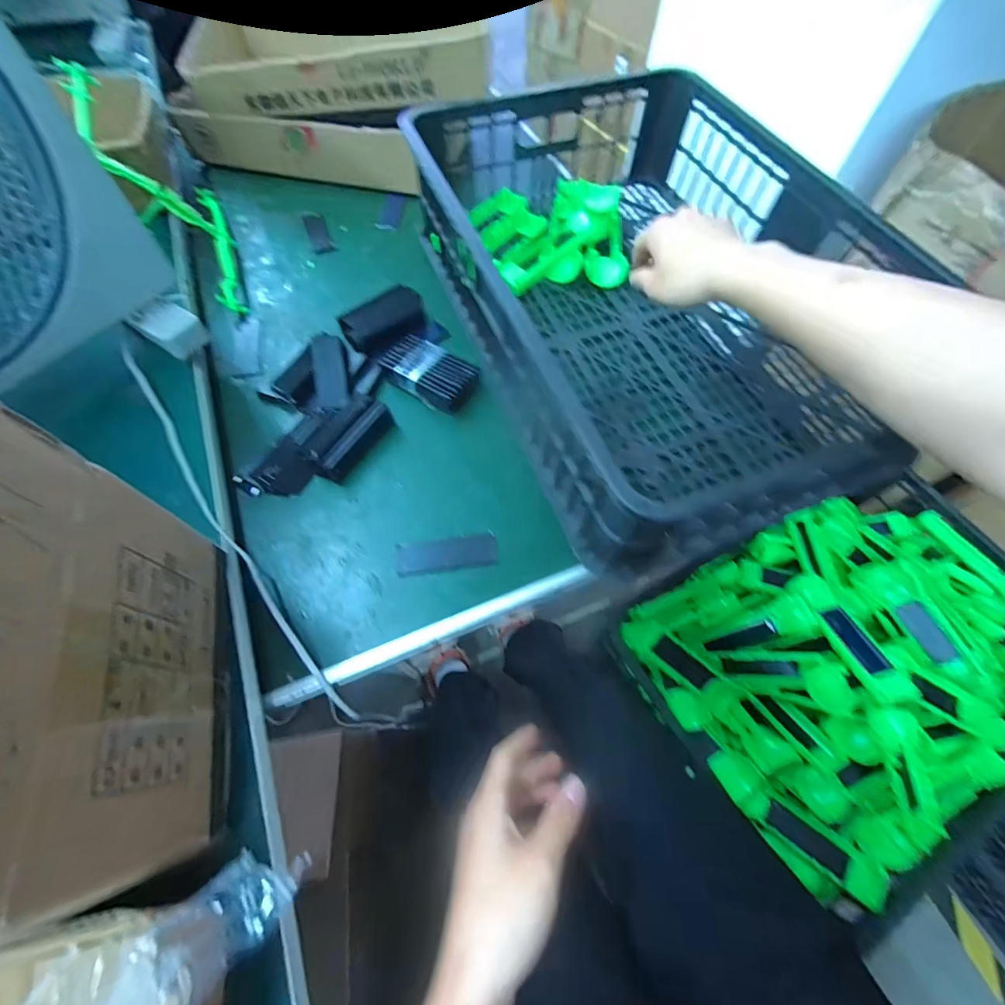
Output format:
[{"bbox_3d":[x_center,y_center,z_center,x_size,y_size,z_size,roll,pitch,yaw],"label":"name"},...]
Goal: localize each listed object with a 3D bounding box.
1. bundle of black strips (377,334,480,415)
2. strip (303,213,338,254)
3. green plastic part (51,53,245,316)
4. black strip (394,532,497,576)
[{"bbox_3d":[-0.082,-0.148,0.494,0.096,0.034,0.063,30,67,13],"label":"bundle of black strips"},{"bbox_3d":[-0.269,-0.394,0.640,0.030,0.005,0.095,-24,66,-12],"label":"strip"},{"bbox_3d":[-0.432,-0.377,0.552,0.051,0.177,0.302,-31,71,21],"label":"green plastic part"},{"bbox_3d":[-0.053,0.050,0.416,0.094,0.008,0.031,-6,64,-3],"label":"black strip"}]

